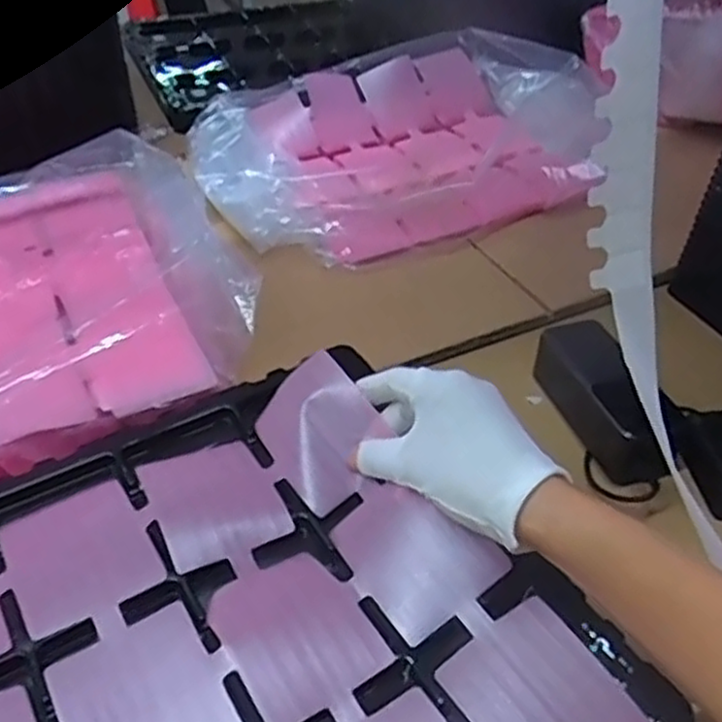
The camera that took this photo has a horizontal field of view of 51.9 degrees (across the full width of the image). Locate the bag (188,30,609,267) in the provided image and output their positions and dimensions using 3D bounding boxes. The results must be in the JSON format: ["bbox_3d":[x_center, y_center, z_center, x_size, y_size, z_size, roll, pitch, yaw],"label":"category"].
[{"bbox_3d":[0.043,-0.256,0.839,0.455,0.077,0.320,-24,49,-26],"label":"bag"}]

